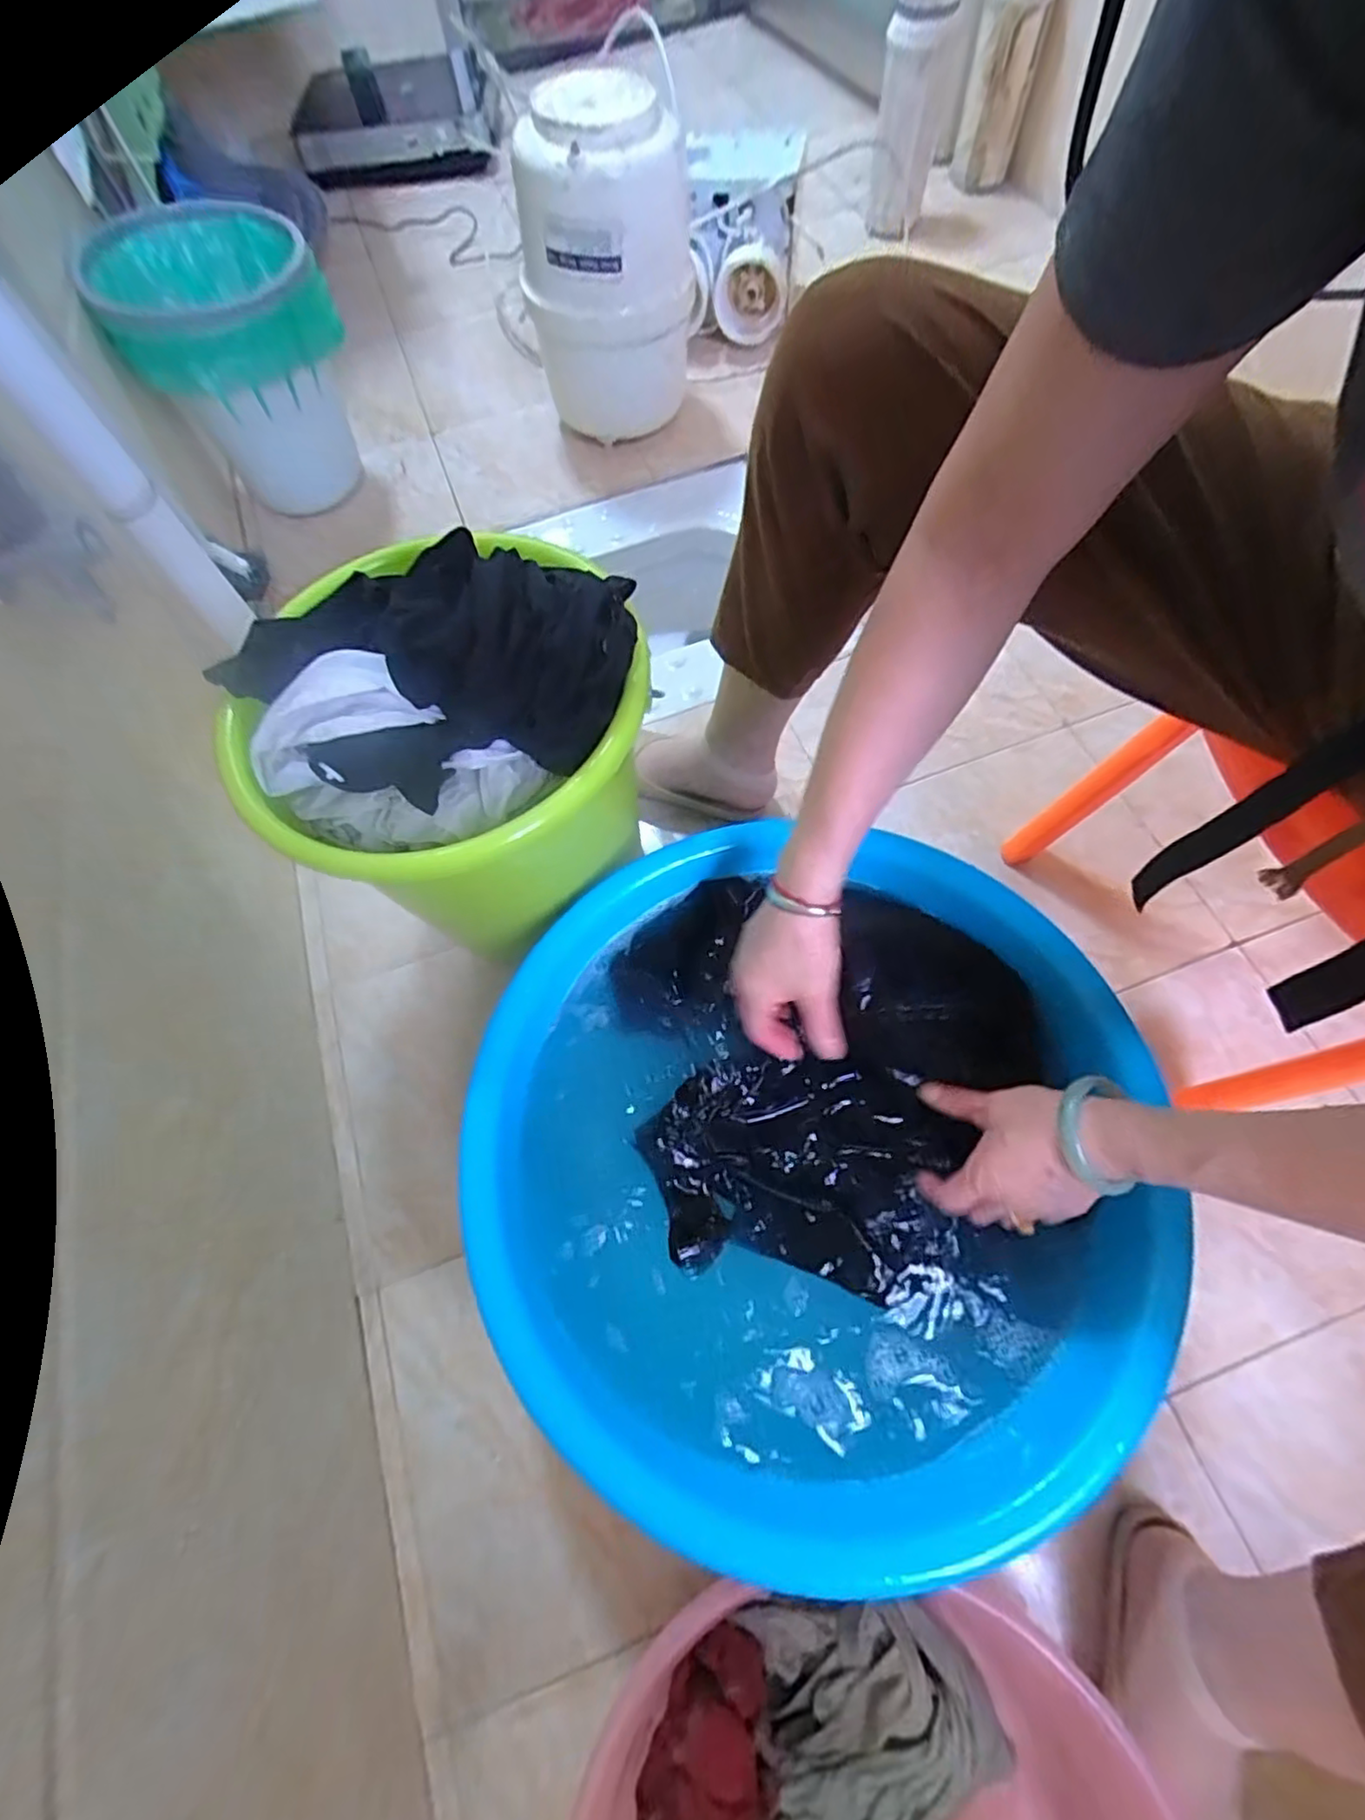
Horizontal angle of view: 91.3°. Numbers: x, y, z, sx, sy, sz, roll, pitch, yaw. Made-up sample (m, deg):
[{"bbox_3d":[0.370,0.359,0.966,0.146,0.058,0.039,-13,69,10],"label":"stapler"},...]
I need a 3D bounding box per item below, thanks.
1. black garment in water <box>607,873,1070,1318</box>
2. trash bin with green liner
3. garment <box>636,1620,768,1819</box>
[{"bbox_3d":[0.113,0.121,0.516,0.335,0.055,0.305,-1,68,3],"label":"black garment in water"},{"bbox_3d":[-0.570,-0.727,0.918,0.254,0.295,0.254,-23,69,-6],"label":"trash bin with green liner"},{"bbox_3d":[0.013,0.536,0.416,0.080,0.048,0.130,0,68,3],"label":"garment"}]

